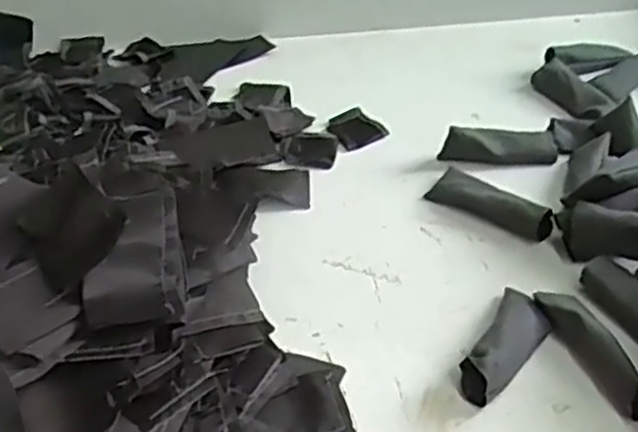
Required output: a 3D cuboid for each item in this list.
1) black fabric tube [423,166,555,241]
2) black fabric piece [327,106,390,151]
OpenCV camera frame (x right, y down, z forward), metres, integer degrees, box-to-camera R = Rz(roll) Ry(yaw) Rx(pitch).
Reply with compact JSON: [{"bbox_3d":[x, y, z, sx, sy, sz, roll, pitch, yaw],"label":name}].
[{"bbox_3d":[0.144,-0.014,0.630,0.105,0.025,0.036,29,49,31],"label":"black fabric tube"},{"bbox_3d":[0.035,-0.086,0.738,0.047,0.008,0.049,-24,45,-24],"label":"black fabric piece"}]

